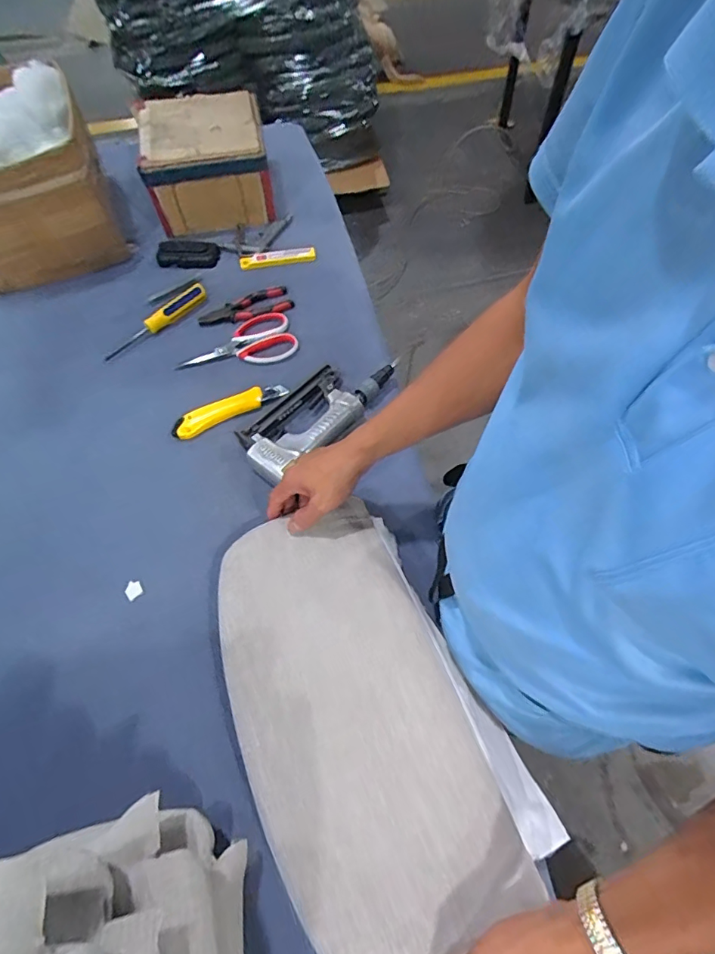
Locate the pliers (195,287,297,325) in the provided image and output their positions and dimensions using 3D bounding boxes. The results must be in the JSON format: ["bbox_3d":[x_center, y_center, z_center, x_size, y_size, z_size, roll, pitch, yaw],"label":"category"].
[{"bbox_3d":[-0.188,-0.282,0.804,0.153,0.009,0.056,-20,62,-8],"label":"pliers"}]

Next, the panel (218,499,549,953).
[{"bbox_3d":[-0.009,0.221,0.467,0.206,0.034,0.409,-20,61,-10],"label":"panel"}]

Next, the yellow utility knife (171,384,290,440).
[{"bbox_3d":[-0.188,-0.101,0.707,0.170,0.014,0.037,-25,63,-11],"label":"yellow utility knife"}]

